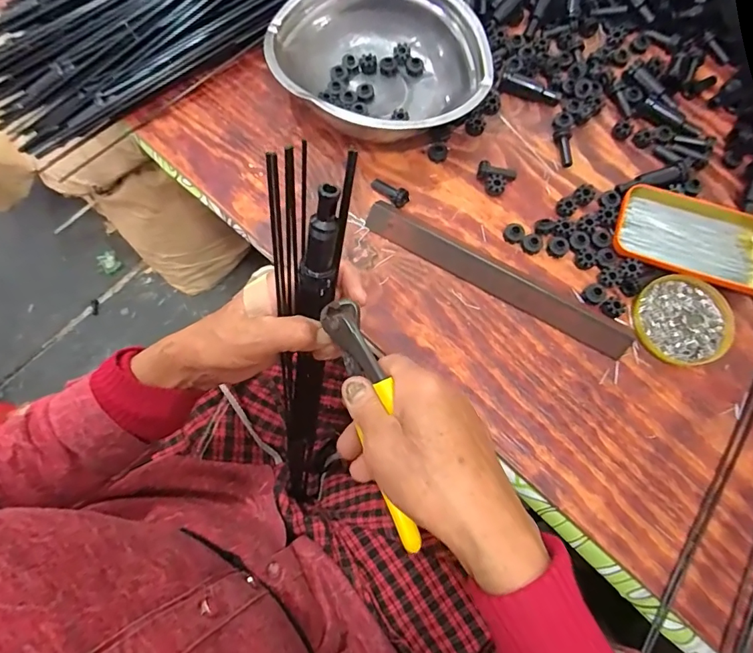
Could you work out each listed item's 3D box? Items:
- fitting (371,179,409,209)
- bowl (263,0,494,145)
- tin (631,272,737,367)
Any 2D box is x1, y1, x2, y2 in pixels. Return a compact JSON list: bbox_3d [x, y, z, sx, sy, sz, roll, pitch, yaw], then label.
[{"bbox_3d":[0.012,-0.132,0.449,0.041,0.019,0.012,30,74,9],"label":"fitting"},{"bbox_3d":[0.003,-0.260,0.461,0.195,0.069,0.192,0,72,0],"label":"bowl"},{"bbox_3d":[0.280,-0.008,0.411,0.086,0.015,0.081,0,72,0],"label":"tin"}]

